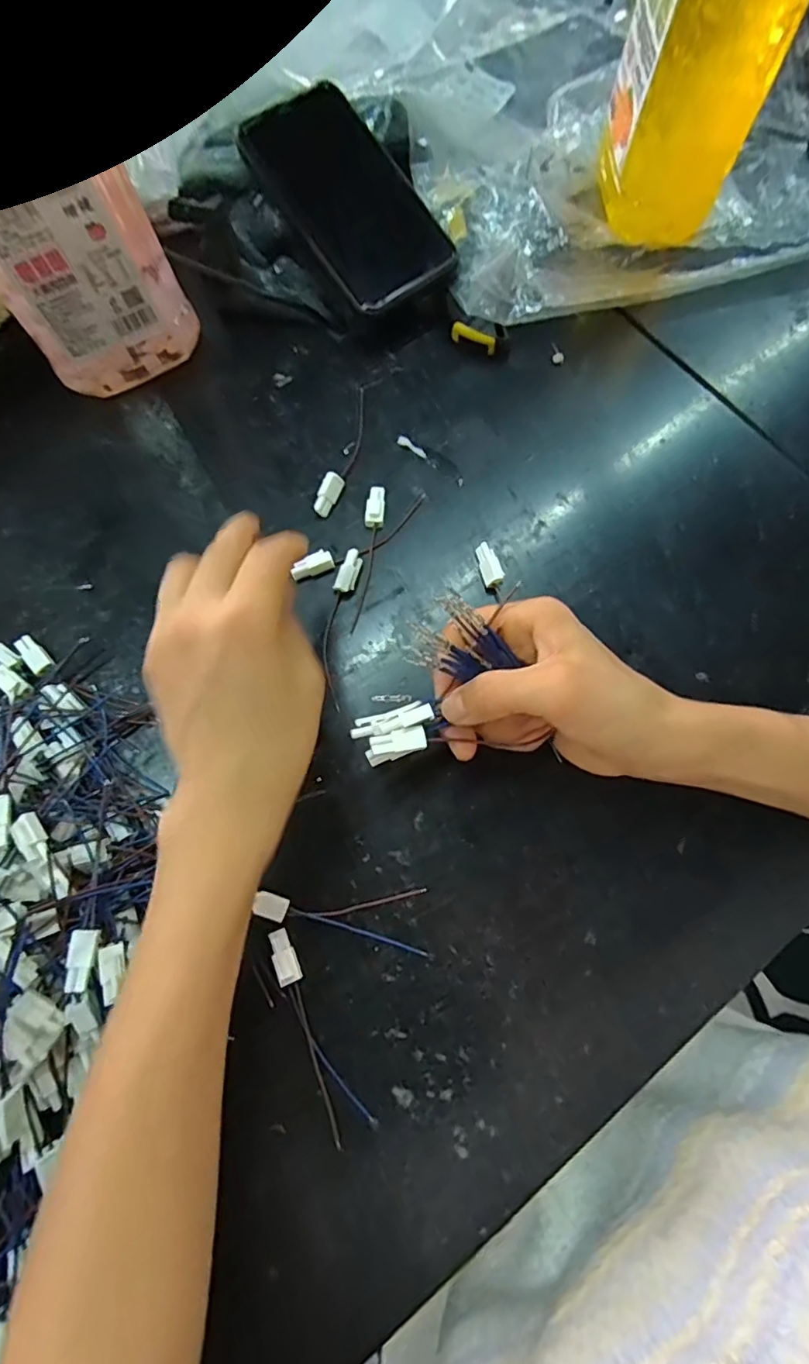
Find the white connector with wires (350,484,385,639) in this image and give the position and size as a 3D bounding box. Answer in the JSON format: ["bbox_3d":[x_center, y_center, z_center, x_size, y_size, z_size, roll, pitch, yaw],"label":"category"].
[{"bbox_3d":[-0.021,-0.074,0.331,0.011,0.006,0.093,6,76,3],"label":"white connector with wires"}]

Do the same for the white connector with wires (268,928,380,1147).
[{"bbox_3d":[-0.042,0.166,0.268,0.018,0.008,0.097,-24,76,-4],"label":"white connector with wires"}]

